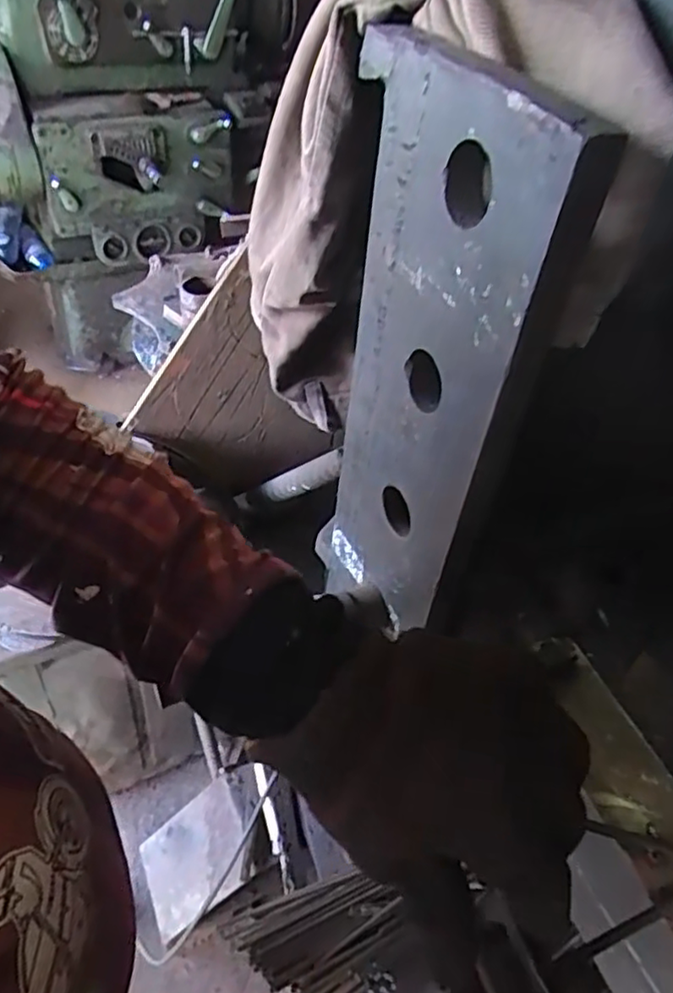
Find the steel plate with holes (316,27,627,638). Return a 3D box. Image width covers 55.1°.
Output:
[{"bbox_3d":[0.038,-0.044,0.351,0.023,0.321,0.136,-21,50,-26],"label":"steel plate with holes"}]

